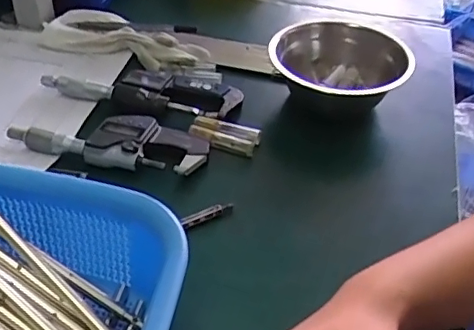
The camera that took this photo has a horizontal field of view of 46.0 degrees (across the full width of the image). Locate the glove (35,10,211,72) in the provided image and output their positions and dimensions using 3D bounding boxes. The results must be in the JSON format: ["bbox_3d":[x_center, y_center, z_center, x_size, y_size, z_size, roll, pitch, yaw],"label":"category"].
[{"bbox_3d":[-0.120,-0.130,0.585,0.178,0.027,0.058,15,42,12],"label":"glove"}]

